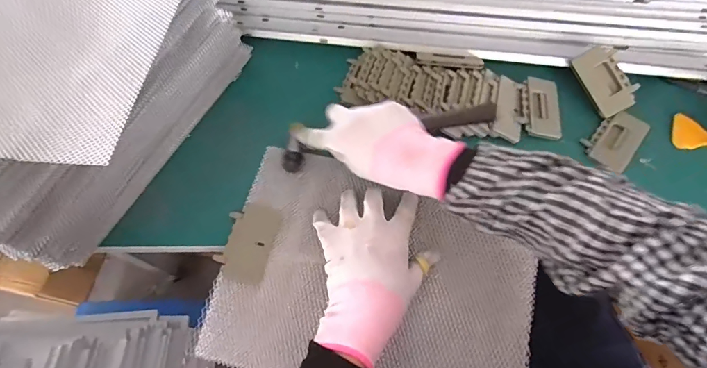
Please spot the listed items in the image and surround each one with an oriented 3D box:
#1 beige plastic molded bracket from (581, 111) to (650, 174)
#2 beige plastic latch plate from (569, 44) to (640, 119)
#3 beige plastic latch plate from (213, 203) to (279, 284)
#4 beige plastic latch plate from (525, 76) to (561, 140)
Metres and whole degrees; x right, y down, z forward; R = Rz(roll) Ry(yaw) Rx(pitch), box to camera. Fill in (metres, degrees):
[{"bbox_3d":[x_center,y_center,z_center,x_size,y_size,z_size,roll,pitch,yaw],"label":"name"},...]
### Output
[{"bbox_3d":[0.332,-0.056,0.507,0.053,0.014,0.084,41,72,17],"label":"beige plastic molded bracket"},{"bbox_3d":[0.328,-0.135,0.522,0.056,0.009,0.087,-27,84,11],"label":"beige plastic latch plate"},{"bbox_3d":[-0.120,0.065,0.459,0.056,0.006,0.092,11,66,6],"label":"beige plastic latch plate"},{"bbox_3d":[0.247,-0.100,0.523,0.041,0.005,0.084,4,74,2],"label":"beige plastic latch plate"}]

